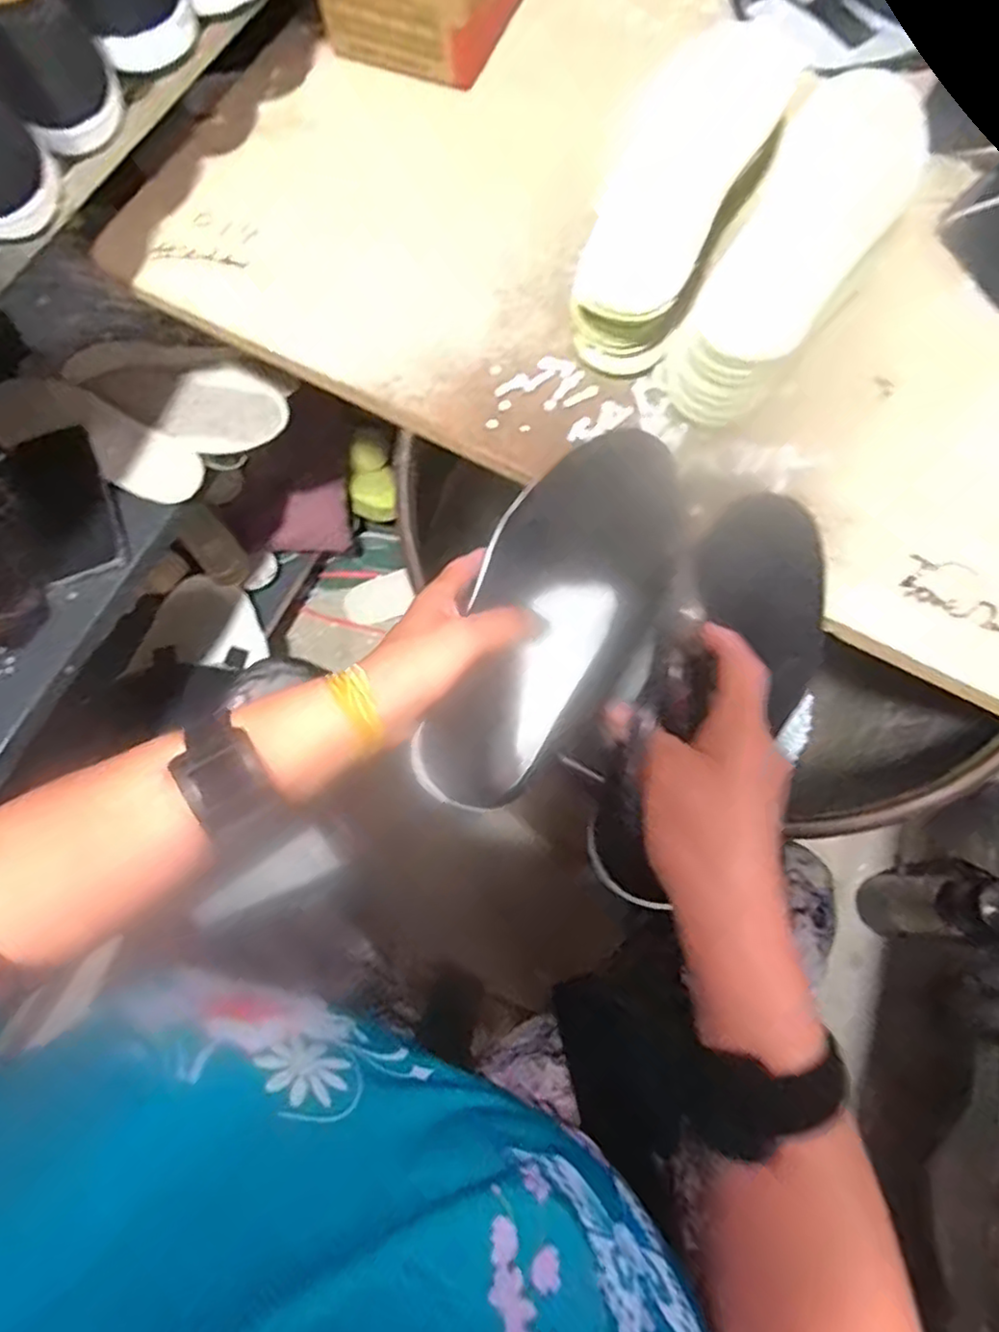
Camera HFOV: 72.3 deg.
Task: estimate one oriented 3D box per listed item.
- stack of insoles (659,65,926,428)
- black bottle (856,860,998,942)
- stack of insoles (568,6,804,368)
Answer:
[{"bbox_3d":[0.209,-0.289,0.473,0.084,0.067,0.265,31,74,10],"label":"stack of insoles"},{"bbox_3d":[0.540,0.289,0.847,0.082,0.241,0.081,-5,72,-2],"label":"black bottle"},{"bbox_3d":[0.128,-0.340,0.492,0.099,0.072,0.265,24,73,7],"label":"stack of insoles"}]

